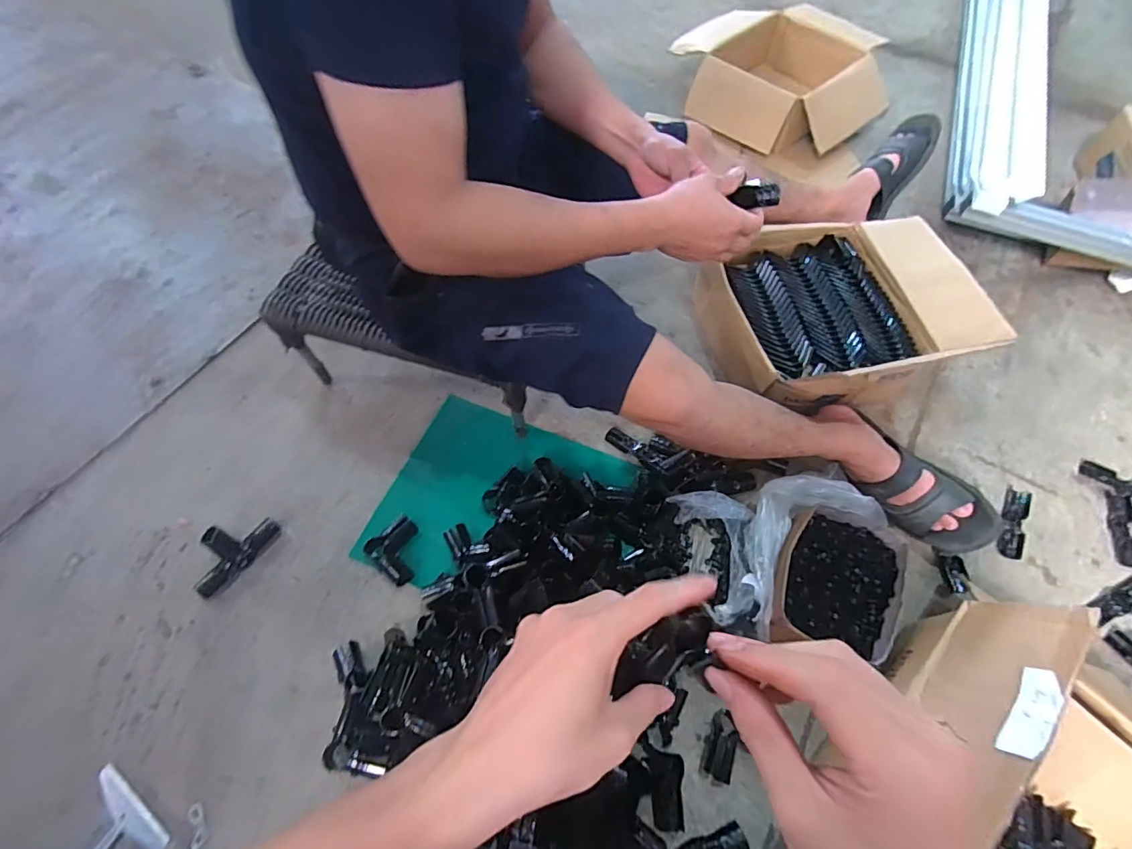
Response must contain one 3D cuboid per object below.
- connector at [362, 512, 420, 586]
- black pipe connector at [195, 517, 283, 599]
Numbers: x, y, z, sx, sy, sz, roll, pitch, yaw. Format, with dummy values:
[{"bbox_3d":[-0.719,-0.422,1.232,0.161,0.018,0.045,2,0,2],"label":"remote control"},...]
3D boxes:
[{"bbox_3d":[-0.247,0.188,0.767,0.084,0.040,0.080,40,67,18],"label":"connector"},{"bbox_3d":[-0.485,0.181,0.738,0.047,0.060,0.126,35,66,16],"label":"black pipe connector"}]

